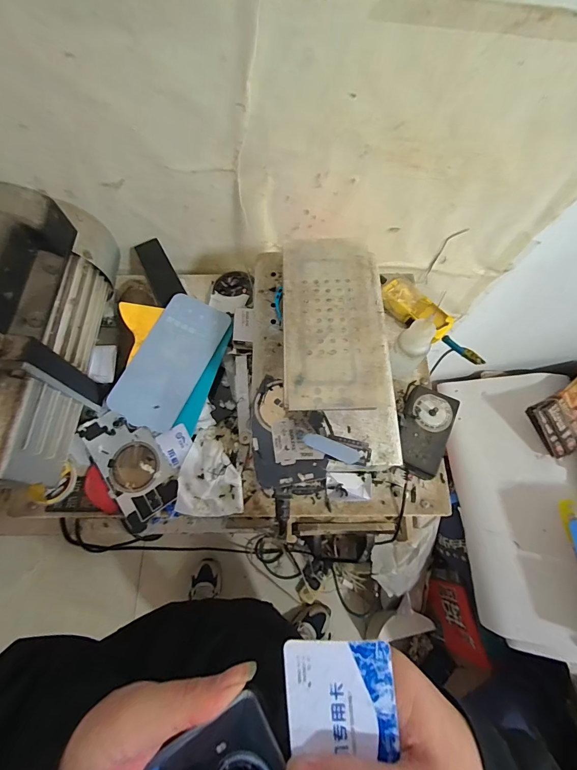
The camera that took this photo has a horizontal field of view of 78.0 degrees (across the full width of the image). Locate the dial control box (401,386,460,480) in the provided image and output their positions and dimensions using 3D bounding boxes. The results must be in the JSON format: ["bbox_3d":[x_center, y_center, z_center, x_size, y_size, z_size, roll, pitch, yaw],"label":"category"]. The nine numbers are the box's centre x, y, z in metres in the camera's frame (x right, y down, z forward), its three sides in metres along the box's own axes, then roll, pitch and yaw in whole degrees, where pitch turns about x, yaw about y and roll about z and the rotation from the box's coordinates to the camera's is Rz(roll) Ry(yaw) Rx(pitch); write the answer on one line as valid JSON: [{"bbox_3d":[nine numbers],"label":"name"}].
[{"bbox_3d":[0.145,0.050,0.388,0.048,0.038,0.093,23,69,7],"label":"dial control box"}]

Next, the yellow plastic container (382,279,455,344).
[{"bbox_3d":[0.157,-0.093,0.438,0.091,0.023,0.037,39,72,13],"label":"yellow plastic container"}]

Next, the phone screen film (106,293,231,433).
[{"bbox_3d":[-0.136,-0.029,0.418,0.078,0.009,0.163,24,71,3],"label":"phone screen film"}]

